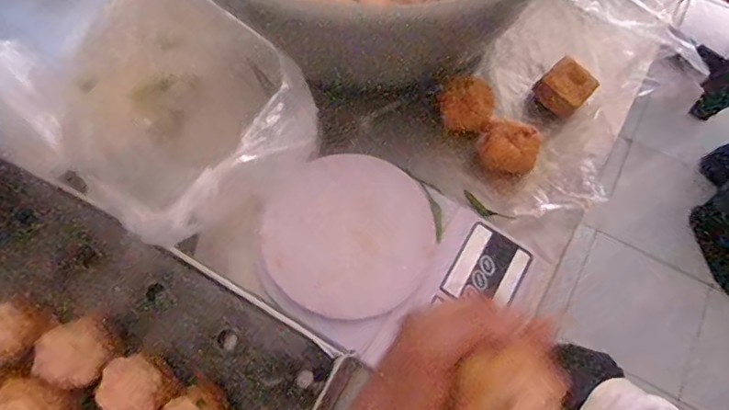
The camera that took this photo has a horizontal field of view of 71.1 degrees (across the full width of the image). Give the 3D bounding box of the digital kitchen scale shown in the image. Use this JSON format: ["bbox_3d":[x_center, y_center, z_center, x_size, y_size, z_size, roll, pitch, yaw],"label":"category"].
[{"bbox_3d":[0.024,0.049,0.408,0.219,0.042,0.148,28,71,9],"label":"digital kitchen scale"}]

